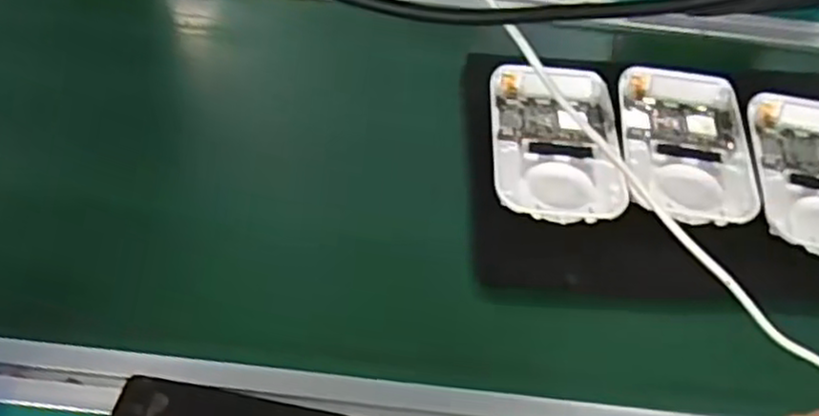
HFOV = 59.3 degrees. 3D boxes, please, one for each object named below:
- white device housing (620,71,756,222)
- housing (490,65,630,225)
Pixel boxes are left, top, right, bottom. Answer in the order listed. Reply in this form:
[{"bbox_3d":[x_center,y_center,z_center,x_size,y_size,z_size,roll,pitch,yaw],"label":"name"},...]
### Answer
[{"bbox_3d":[0.218,-0.055,0.564,0.096,0.014,0.161,8,48,3],"label":"white device housing"},{"bbox_3d":[0.113,-0.056,0.557,0.096,0.013,0.159,4,48,0],"label":"housing"}]

